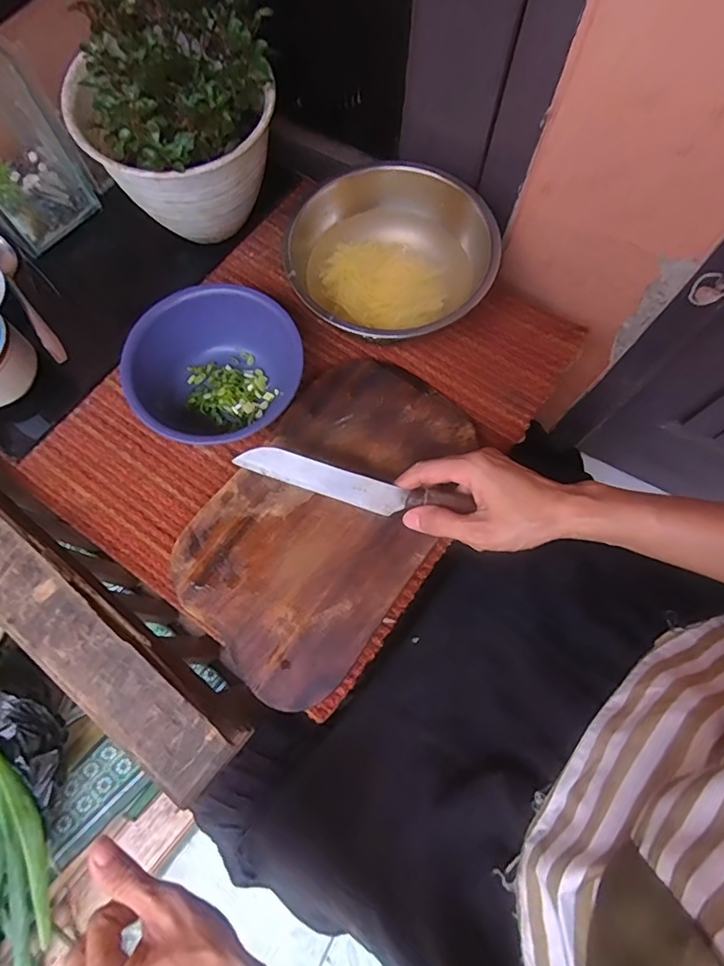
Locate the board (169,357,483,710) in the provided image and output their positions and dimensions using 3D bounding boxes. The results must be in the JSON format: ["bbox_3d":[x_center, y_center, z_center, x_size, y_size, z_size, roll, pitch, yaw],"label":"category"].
[{"bbox_3d":[-0.028,0.024,0.453,0.179,0.013,0.293,34,75,10],"label":"board"}]

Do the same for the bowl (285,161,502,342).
[{"bbox_3d":[0.027,-0.207,0.504,0.186,0.077,0.180,0,72,0],"label":"bowl"}]

